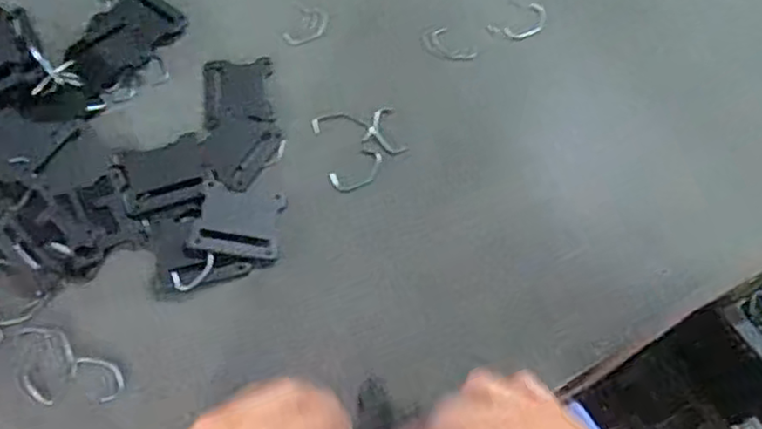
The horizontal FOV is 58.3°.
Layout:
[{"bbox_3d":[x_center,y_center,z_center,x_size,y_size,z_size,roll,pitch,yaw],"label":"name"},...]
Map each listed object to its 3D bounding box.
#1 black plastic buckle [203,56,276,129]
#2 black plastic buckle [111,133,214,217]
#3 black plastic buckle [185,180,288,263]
[{"bbox_3d":[-0.091,-0.079,0.437,0.043,0.004,0.052,-7,64,-4],"label":"black plastic buckle"},{"bbox_3d":[-0.128,-0.024,0.400,0.050,0.004,0.043,-19,65,-10],"label":"black plastic buckle"},{"bbox_3d":[-0.082,0.002,0.390,0.050,0.004,0.048,4,63,1],"label":"black plastic buckle"}]

